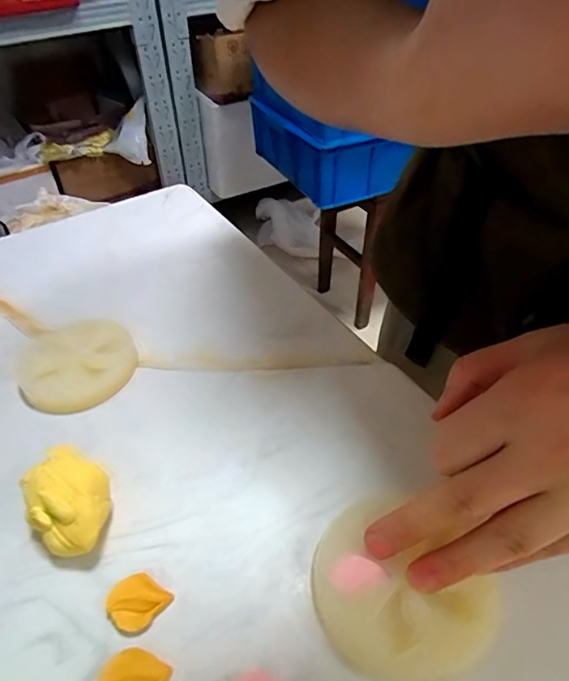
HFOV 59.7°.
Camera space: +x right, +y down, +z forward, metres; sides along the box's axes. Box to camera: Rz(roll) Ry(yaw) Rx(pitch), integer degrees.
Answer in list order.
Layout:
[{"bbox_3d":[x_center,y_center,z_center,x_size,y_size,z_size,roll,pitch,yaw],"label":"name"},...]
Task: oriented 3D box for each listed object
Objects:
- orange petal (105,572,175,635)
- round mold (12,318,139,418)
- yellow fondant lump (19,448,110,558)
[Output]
[{"bbox_3d":[-0.072,0.126,0.239,0.024,0.006,0.025,30,53,28],"label":"orange petal"},{"bbox_3d":[-0.147,0.015,0.350,0.078,0.007,0.082,-1,44,1],"label":"round mold"},{"bbox_3d":[-0.112,0.086,0.260,0.053,0.033,0.040,28,52,27],"label":"yellow fondant lump"}]

